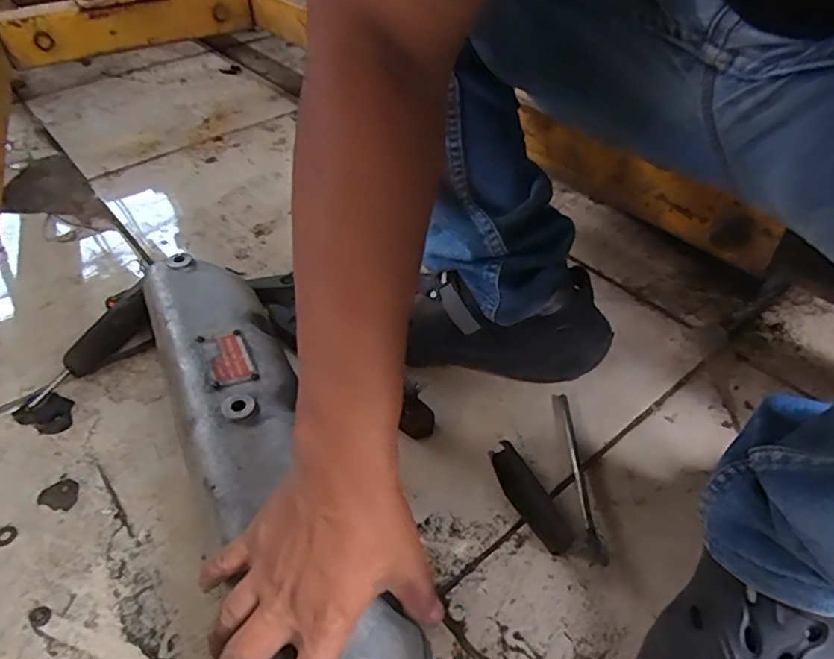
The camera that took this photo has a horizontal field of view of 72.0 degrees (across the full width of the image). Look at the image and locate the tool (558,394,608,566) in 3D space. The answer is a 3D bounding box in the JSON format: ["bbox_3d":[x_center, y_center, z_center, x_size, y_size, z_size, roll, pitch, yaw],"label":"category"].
[{"bbox_3d":[0.137,0.120,0.489,0.013,0.014,0.163,1,43,0],"label":"tool"}]

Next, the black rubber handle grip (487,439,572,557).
[{"bbox_3d":[0.094,0.137,0.475,0.031,0.012,0.100,-18,46,-19],"label":"black rubber handle grip"}]

